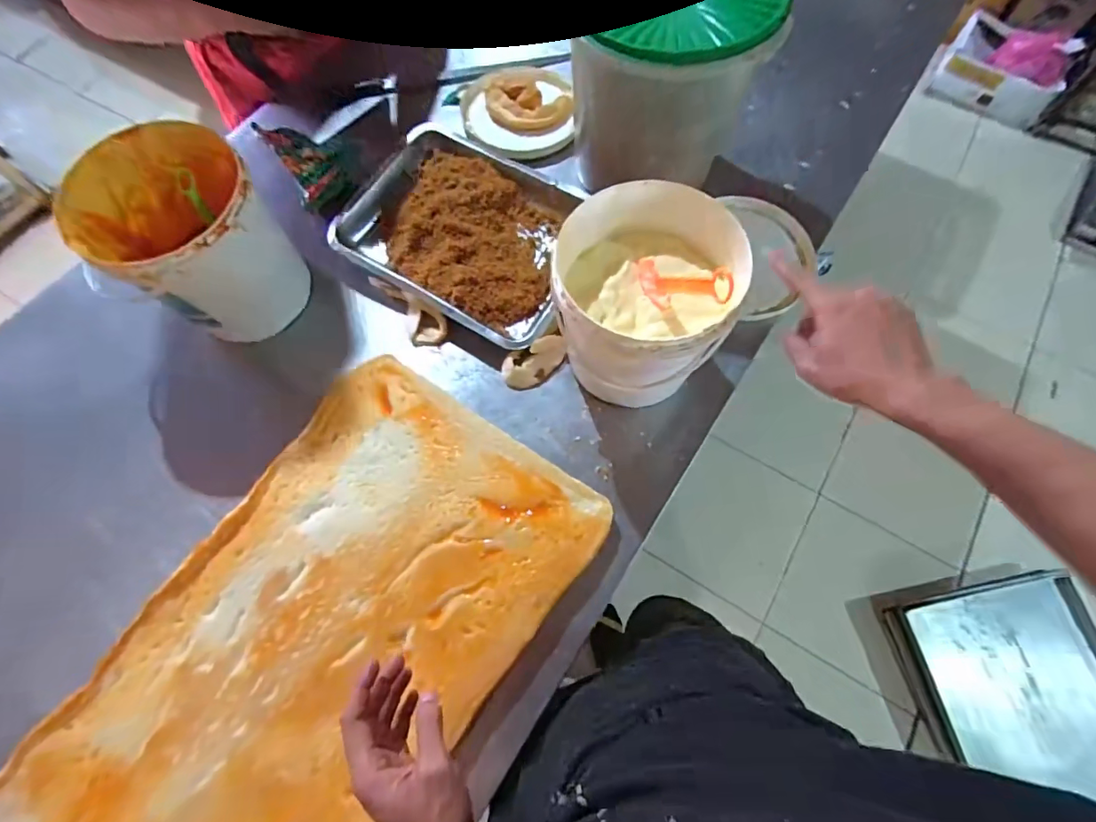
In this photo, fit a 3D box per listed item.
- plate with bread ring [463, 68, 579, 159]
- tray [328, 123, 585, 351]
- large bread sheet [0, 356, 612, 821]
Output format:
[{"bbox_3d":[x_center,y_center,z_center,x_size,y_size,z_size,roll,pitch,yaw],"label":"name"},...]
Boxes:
[{"bbox_3d":[-0.045,-0.481,0.806,0.181,0.043,0.162,-8,69,-1],"label":"plate with bread ring"},{"bbox_3d":[-0.107,-0.248,0.722,0.352,0.051,0.259,32,73,12],"label":"tray"},{"bbox_3d":[-0.266,0.274,0.513,0.354,0.028,0.664,33,73,13],"label":"large bread sheet"}]

